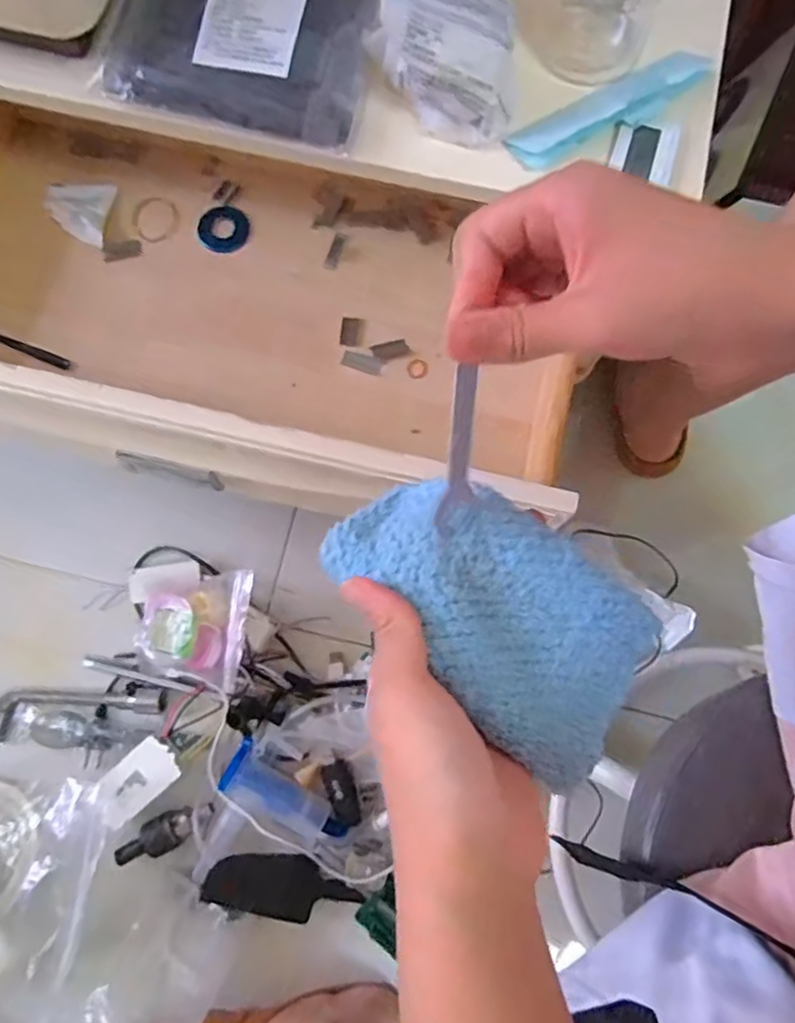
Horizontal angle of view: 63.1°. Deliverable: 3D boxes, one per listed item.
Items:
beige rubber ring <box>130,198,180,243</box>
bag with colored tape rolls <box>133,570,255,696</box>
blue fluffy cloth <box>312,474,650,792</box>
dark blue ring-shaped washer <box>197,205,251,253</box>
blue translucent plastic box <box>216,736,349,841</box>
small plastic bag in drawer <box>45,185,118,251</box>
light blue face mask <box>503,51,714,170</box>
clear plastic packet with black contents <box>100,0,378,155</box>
[{"bbox_3d":[-0.214,-0.259,0.572,0.042,0.004,0.046,10,76,2],"label":"beige rubber ring"},{"bbox_3d":[-0.190,0.105,0.602,0.101,0.047,0.105,9,76,2],"label":"bag with colored tape rolls"},{"bbox_3d":[0.037,0.037,0.270,0.135,0.035,0.081,37,79,8],"label":"blue fluffy cloth"},{"bbox_3d":[-0.154,-0.248,0.570,0.045,0.005,0.045,0,76,-1],"label":"dark blue ring-shaped washer"},{"bbox_3d":[-0.100,0.259,0.590,0.120,0.027,0.044,29,78,6],"label":"blue translucent plastic box"},{"bbox_3d":[-0.278,-0.265,0.563,0.048,0.020,0.063,4,76,0],"label":"small plastic bag in drawer"},{"bbox_3d":[0.139,-0.262,0.420,0.148,0.012,0.034,-30,78,-8],"label":"light blue face mask"},{"bbox_3d":[-0.098,-0.311,0.417,0.163,0.030,0.126,11,76,2],"label":"clear plastic packet with black contents"}]

